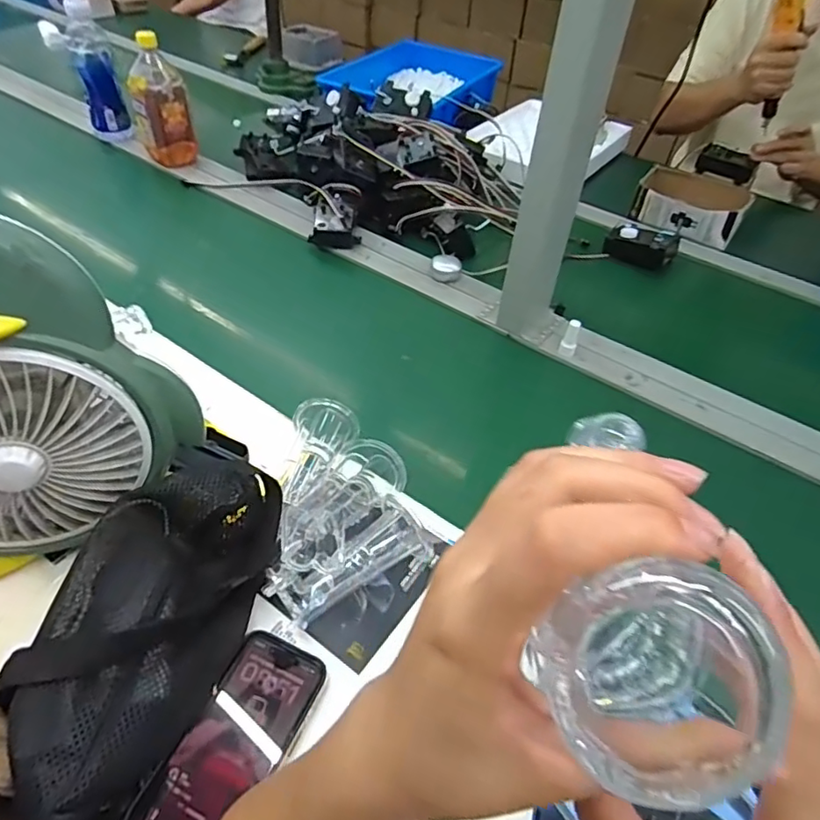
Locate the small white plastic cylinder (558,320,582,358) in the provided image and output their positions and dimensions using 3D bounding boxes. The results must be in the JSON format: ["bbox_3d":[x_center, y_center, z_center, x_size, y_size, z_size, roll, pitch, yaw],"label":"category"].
[{"bbox_3d":[0.209,-0.094,0.750,0.020,0.053,0.014,18,48,12],"label":"small white plastic cylinder"}]

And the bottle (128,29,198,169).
[{"bbox_3d":[-0.427,-0.524,0.994,0.069,0.186,0.074,35,53,25],"label":"bottle"}]

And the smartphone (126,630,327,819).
[{"bbox_3d":[-0.123,0.234,0.407,0.074,0.015,0.148,21,48,14],"label":"smartphone"}]

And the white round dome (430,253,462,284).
[{"bbox_3d":[0.052,-0.208,0.849,0.044,0.024,0.037,9,47,3],"label":"white round dome"}]

